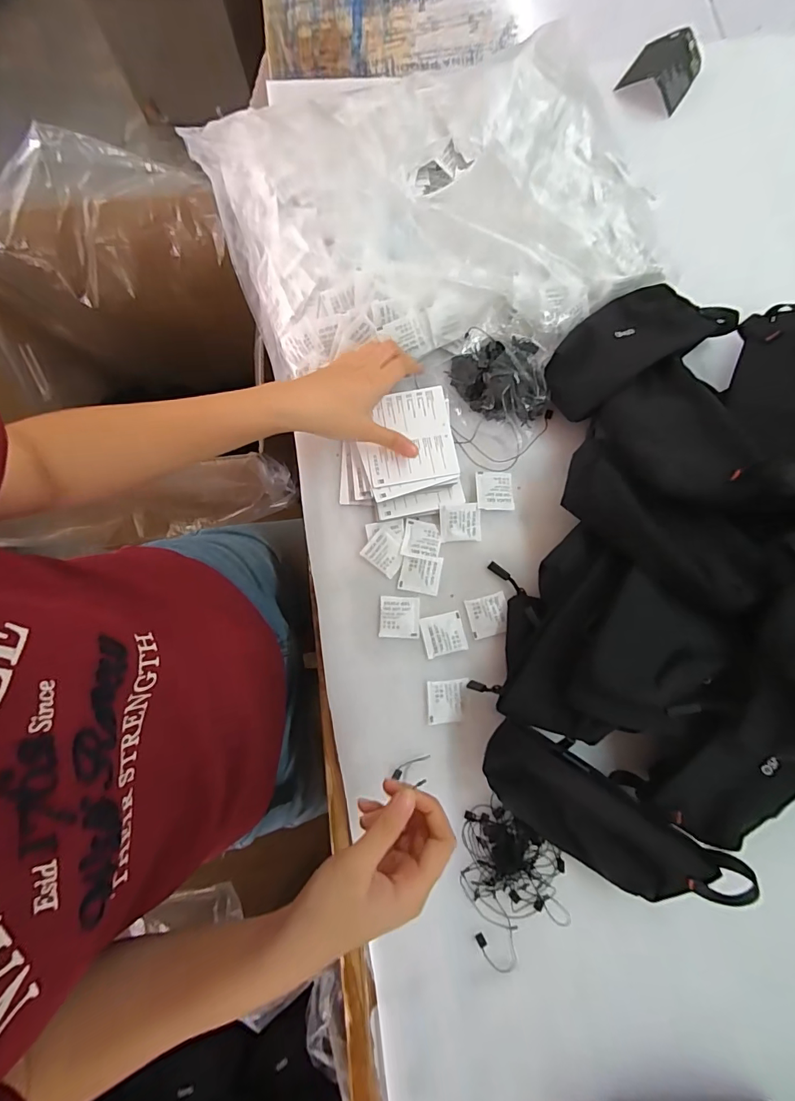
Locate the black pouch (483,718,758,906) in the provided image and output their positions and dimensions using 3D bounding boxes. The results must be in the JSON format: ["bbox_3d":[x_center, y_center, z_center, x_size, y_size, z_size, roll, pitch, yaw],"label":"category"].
[{"bbox_3d":[0.166,0.227,0.381,0.208,0.039,0.092,35,122,7],"label":"black pouch"}]

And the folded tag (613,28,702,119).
[{"bbox_3d":[0.339,-0.613,0.564,0.079,0.031,0.095,32,80,7],"label":"folded tag"}]

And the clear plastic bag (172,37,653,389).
[{"bbox_3d":[0.039,-0.381,0.494,0.461,0.082,0.361,-16,78,-2],"label":"clear plastic bag"}]

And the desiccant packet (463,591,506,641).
[{"bbox_3d":[0.091,0.065,0.443,0.040,0.004,0.039,-13,78,-2],"label":"desiccant packet"}]

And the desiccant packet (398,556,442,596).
[{"bbox_3d":[0.023,0.024,0.454,0.041,0.007,0.038,10,78,3],"label":"desiccant packet"}]

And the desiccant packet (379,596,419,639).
[{"bbox_3d":[0.002,0.067,0.446,0.039,0.004,0.041,1,78,1],"label":"desiccant packet"}]

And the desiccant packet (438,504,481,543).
[{"bbox_3d":[0.065,-0.029,0.459,0.042,0.009,0.037,-3,78,0],"label":"desiccant packet"}]

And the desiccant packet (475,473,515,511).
[{"bbox_3d":[0.103,-0.063,0.469,0.039,0.008,0.043,0,78,1],"label":"desiccant packet"}]

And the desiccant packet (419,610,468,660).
[{"bbox_3d":[0.046,0.083,0.438,0.041,0.004,0.039,-13,78,-2],"label":"desiccant packet"}]

